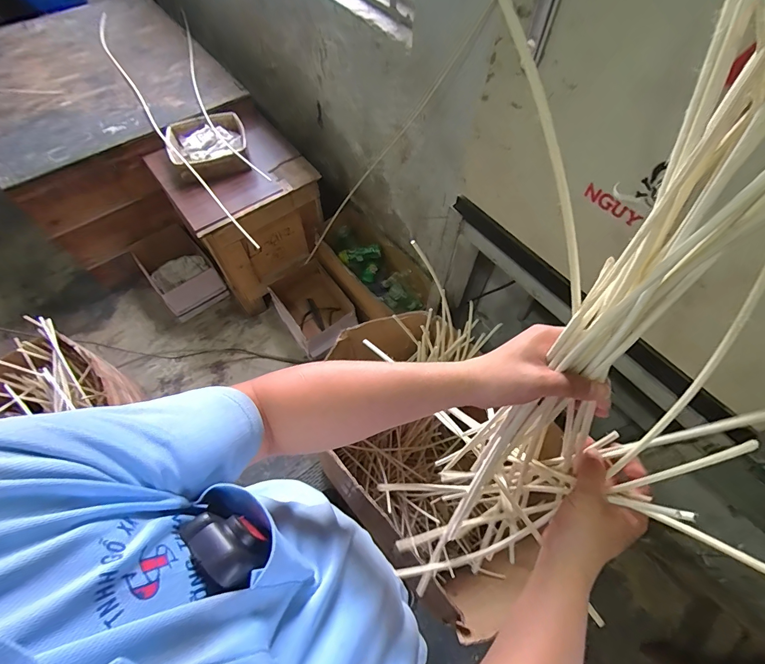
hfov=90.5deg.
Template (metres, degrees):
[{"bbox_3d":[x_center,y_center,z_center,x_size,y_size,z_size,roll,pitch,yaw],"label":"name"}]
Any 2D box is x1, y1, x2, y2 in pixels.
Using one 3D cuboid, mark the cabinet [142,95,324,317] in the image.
[{"bbox_3d":[-0.558,-0.489,1.612,0.476,0.553,0.510,-34,66,-18],"label":"cabinet"}]

